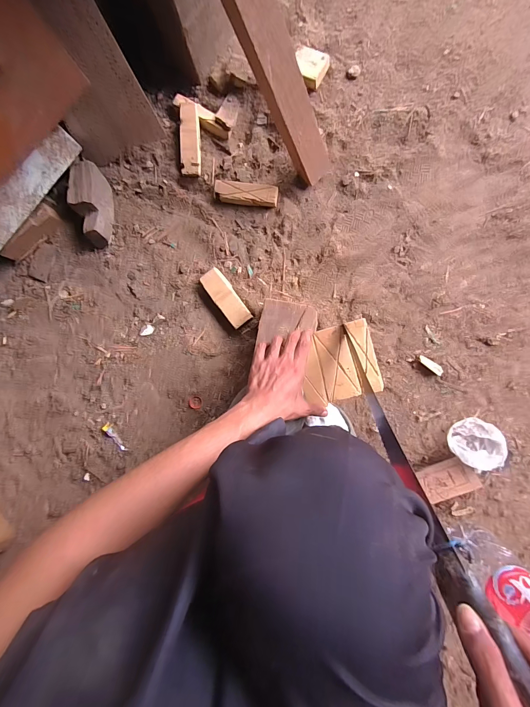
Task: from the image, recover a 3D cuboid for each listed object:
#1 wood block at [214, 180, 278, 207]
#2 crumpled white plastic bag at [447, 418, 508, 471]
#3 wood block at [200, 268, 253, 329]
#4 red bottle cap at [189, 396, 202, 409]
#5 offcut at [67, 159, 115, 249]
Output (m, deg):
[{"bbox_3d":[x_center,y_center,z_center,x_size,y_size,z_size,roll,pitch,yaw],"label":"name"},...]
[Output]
[{"bbox_3d":[-0.038,-0.327,0.632,0.127,0.029,0.036,8,93,4],"label":"wood block"},{"bbox_3d":[0.406,0.170,0.592,0.089,0.056,0.083,25,94,3],"label":"crumpled white plastic bag"},{"bbox_3d":[-0.081,-0.115,0.643,0.048,0.022,0.128,-35,90,5],"label":"wood block"},{"bbox_3d":[-0.147,0.105,0.654,0.028,0.004,0.026,0,93,4],"label":"red bottle cap"},{"bbox_3d":[-0.355,-0.301,0.630,0.056,0.069,0.161,-1,93,4],"label":"offcut"}]

